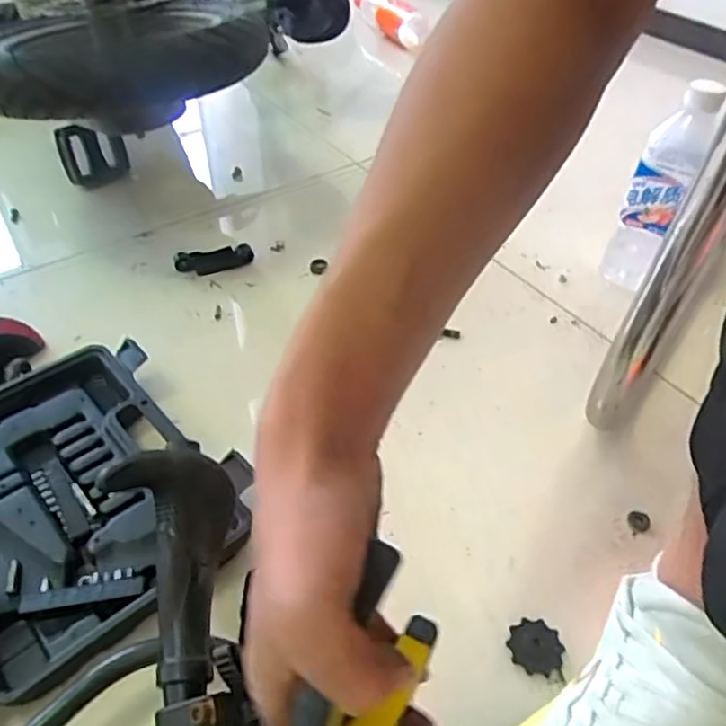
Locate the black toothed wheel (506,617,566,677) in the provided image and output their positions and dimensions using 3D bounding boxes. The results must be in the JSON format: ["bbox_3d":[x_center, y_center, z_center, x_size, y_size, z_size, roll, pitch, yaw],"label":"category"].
[{"bbox_3d":[0.111,0.182,0.412,0.034,0.005,0.032,2,45,-2],"label":"black toothed wheel"}]

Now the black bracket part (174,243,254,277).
[{"bbox_3d":[-0.161,-0.112,0.692,0.081,0.020,0.031,-13,47,-15],"label":"black bracket part"}]

